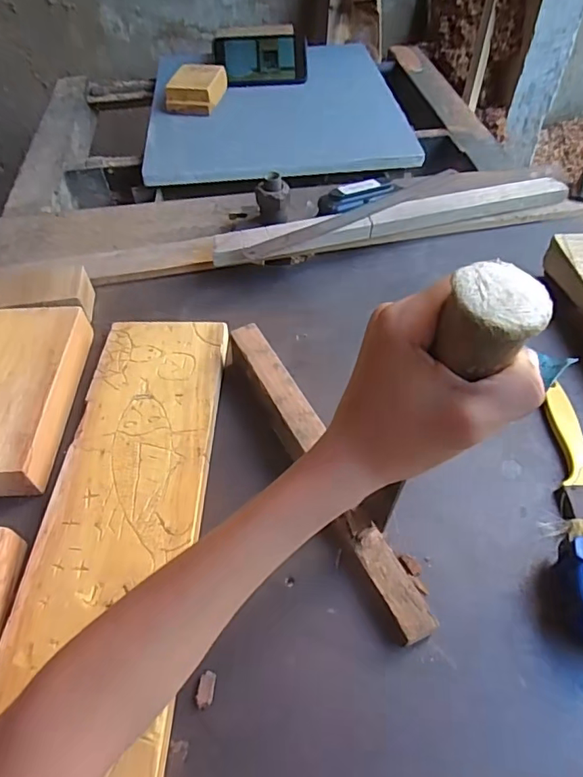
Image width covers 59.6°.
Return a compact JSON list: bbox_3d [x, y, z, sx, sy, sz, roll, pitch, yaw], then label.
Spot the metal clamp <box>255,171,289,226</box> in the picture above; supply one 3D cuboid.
[{"bbox_3d":[-0.021,-0.218,0.585,0.036,0.048,0.027,6,53,8],"label":"metal clamp"}]

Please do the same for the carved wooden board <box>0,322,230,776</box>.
[{"bbox_3d":[-0.126,0.099,0.384,0.116,0.019,0.401,0,52,3],"label":"carved wooden board"}]

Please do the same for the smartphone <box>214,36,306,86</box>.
[{"bbox_3d":[-0.052,-0.579,0.894,0.158,0.011,0.094,-7,87,-4],"label":"smartphone"}]

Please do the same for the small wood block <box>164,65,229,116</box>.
[{"bbox_3d":[-0.156,-0.495,0.839,0.081,0.031,0.119,5,55,8],"label":"small wood block"}]

